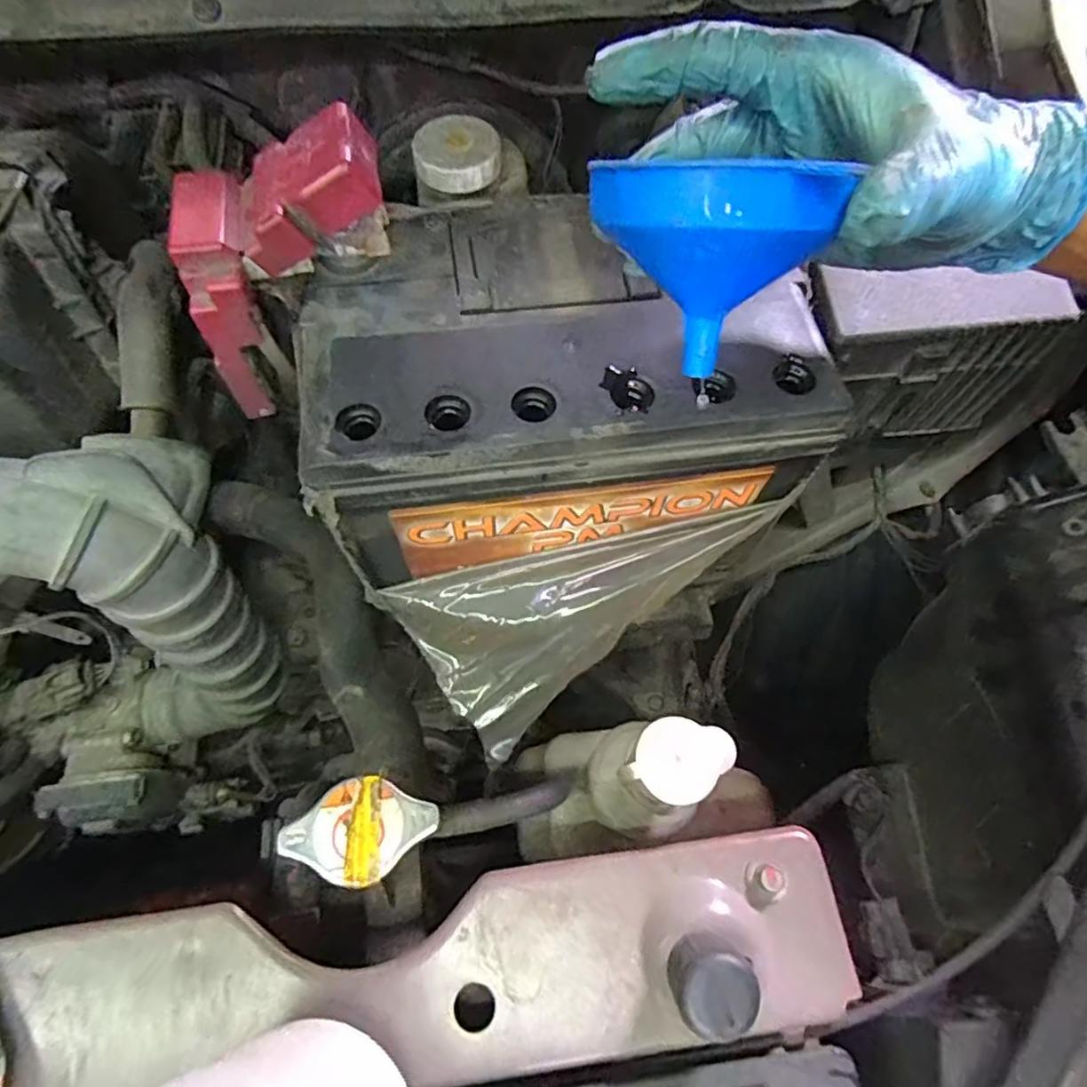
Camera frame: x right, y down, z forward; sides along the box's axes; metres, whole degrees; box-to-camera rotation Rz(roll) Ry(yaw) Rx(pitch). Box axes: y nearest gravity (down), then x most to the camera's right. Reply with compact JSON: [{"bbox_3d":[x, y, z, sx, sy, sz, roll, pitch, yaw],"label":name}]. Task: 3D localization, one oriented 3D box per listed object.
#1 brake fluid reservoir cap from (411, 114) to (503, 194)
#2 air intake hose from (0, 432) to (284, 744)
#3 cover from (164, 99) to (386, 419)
[{"bbox_3d":[-0.054,-0.245,0.395,0.053,0.018,0.050,0,65,0],"label":"brake fluid reservoir cap"},{"bbox_3d":[-0.222,0.031,0.351,0.119,0.212,0.102,-7,65,-4],"label":"air intake hose"},{"bbox_3d":[-0.137,-0.144,0.300,0.143,0.063,0.081,-45,66,26],"label":"cover"}]

